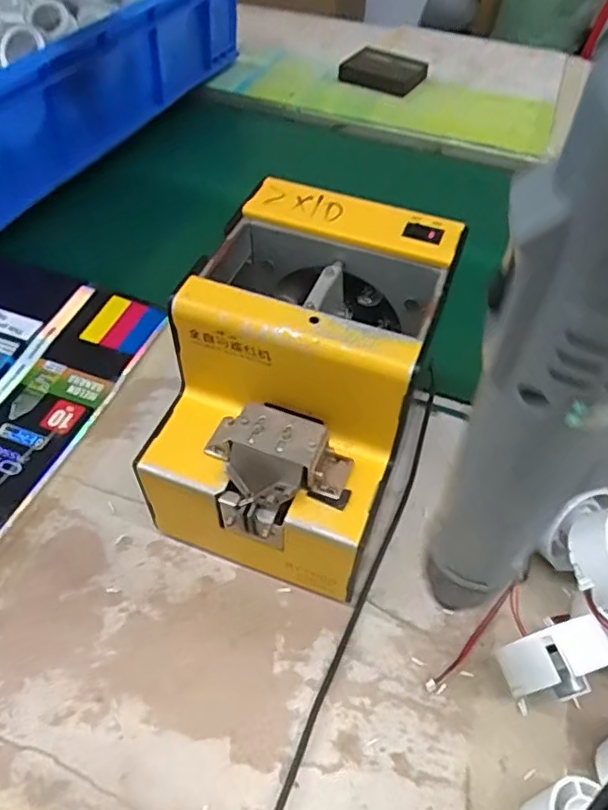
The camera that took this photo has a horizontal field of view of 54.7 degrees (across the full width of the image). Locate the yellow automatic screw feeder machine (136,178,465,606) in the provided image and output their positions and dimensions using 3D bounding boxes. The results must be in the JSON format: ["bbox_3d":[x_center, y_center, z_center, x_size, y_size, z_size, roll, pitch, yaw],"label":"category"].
[{"bbox_3d":[-0.004,-0.002,0.342,0.123,0.158,0.179,17,51,11],"label":"yellow automatic screw feeder machine"}]

